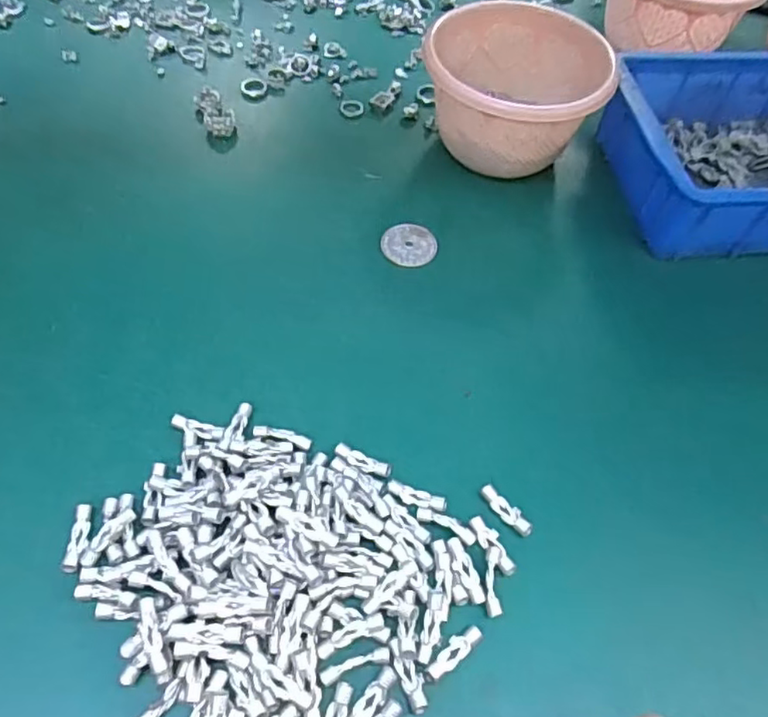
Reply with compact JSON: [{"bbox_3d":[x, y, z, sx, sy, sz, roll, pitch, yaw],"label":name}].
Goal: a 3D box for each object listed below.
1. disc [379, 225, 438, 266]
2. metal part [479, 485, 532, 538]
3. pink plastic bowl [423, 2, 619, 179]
[{"bbox_3d":[0.019,-0.089,0.476,0.042,0.004,0.040,2,57,-3],"label":"disc"},{"bbox_3d":[0.071,0.089,0.360,0.012,0.007,0.035,-37,67,-24],"label":"metal part"},{"bbox_3d":[0.107,-0.214,0.513,0.127,0.084,0.131,2,57,-3],"label":"pink plastic bowl"}]

